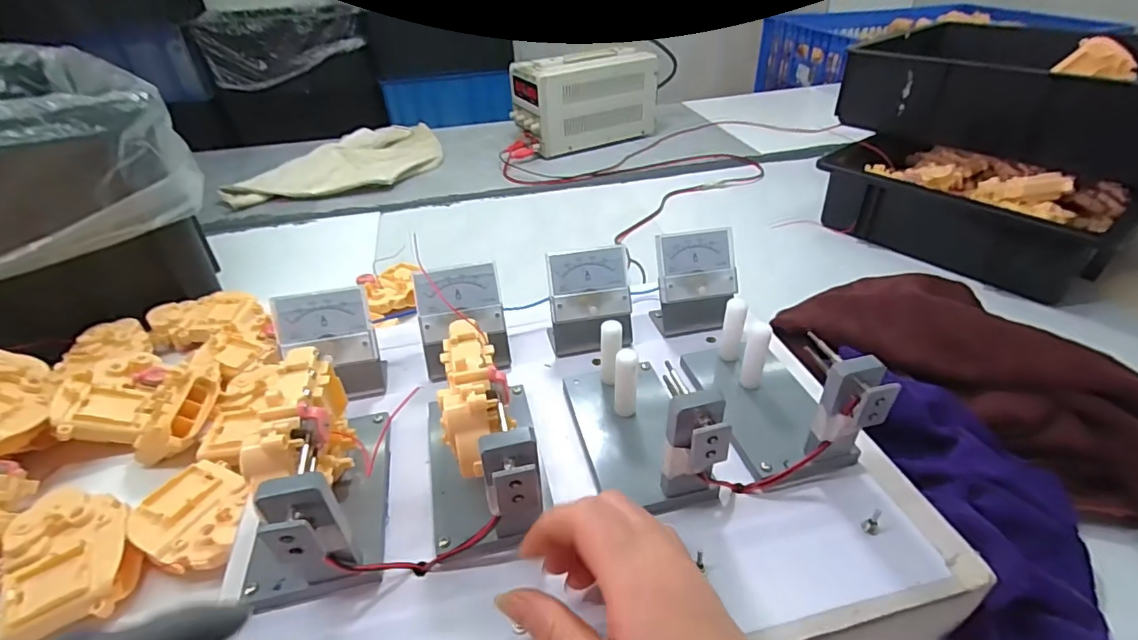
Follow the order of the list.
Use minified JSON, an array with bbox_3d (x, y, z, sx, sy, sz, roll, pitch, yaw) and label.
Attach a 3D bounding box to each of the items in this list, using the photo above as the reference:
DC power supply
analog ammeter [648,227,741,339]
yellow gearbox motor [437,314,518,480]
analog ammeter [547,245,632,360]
[{"bbox_3d":[0.029,-0.428,1.023,0.271,0.158,0.119,-21,40,-23],"label":"DC power supply"},{"bbox_3d":[0.106,-0.031,0.437,0.066,0.075,0.045,-9,37,-8],"label":"analog ammeter"},{"bbox_3d":[-0.054,0.039,0.300,0.036,0.028,0.096,-9,37,-8],"label":"yellow gearbox motor"},{"bbox_3d":[0.017,-0.014,0.418,0.068,0.071,0.047,-8,37,-7],"label":"analog ammeter"}]

